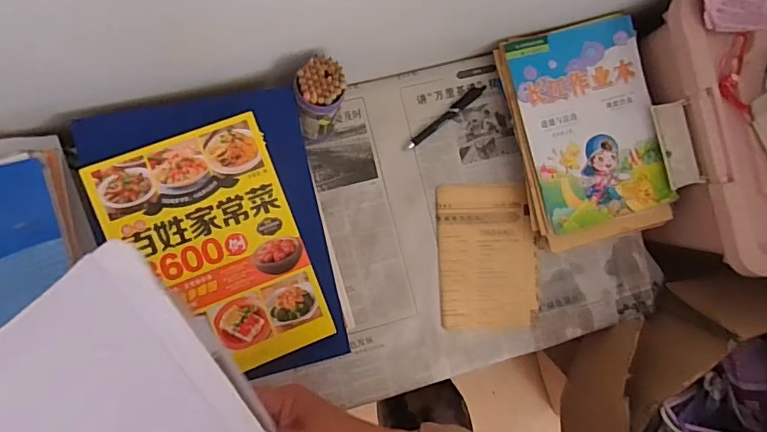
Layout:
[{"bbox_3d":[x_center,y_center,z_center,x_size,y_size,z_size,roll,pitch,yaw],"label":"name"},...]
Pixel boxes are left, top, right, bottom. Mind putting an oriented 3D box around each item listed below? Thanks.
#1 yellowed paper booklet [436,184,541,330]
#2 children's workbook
[{"bbox_3d":[0.148,0.057,0.703,0.140,0.011,0.198,-3,90,-8],"label":"yellowed paper booklet"},{"bbox_3d":[0.276,-0.122,0.665,0.176,0.015,0.254,-15,92,-8],"label":"children's workbook"}]

